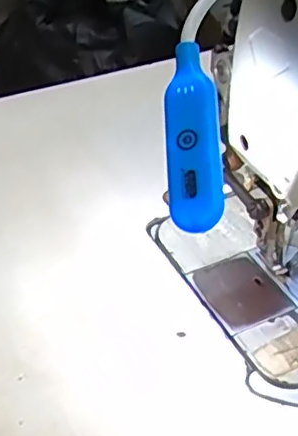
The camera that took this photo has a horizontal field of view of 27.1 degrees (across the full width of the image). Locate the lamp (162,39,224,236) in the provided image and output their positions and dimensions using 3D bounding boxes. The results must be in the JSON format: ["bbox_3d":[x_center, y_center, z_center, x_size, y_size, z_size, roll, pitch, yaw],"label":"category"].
[{"bbox_3d":[0.021,-0.043,0.308,0.026,0.013,0.099,-1,73,-5],"label":"lamp"}]

